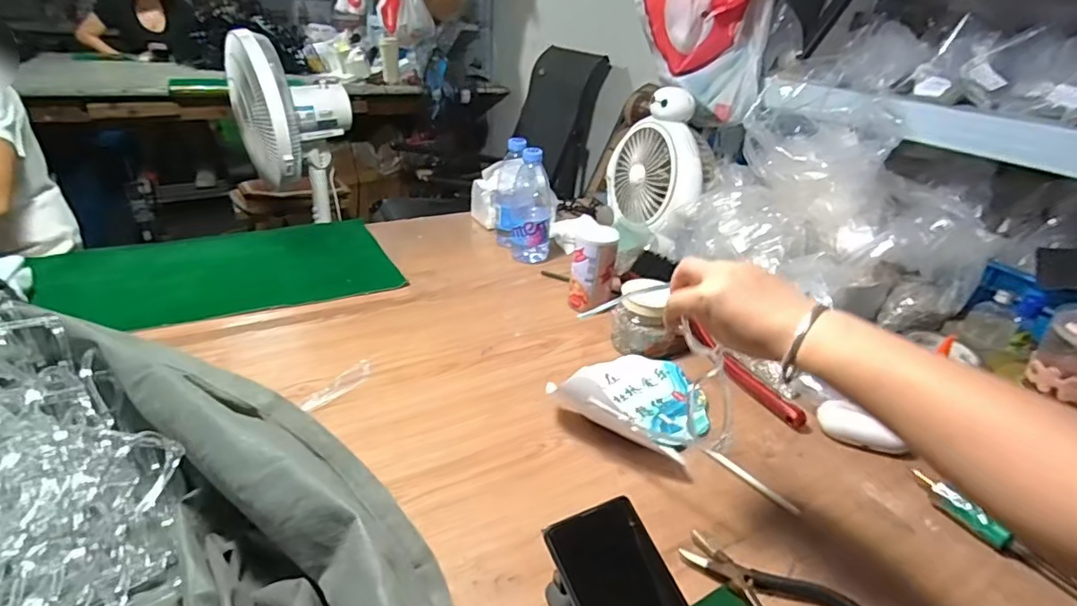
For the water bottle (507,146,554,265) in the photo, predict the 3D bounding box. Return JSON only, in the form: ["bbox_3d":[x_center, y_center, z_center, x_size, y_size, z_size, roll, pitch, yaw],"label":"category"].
[{"bbox_3d":[-0.013,-0.165,0.939,0.077,0.185,0.081,4,28,-1],"label":"water bottle"}]

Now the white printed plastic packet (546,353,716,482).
[{"bbox_3d":[0.122,0.113,0.640,0.177,0.020,0.143,26,35,34],"label":"white printed plastic packet"}]

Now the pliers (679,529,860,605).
[{"bbox_3d":[0.188,0.233,0.434,0.080,0.010,0.144,-22,38,-39],"label":"pliers"}]

